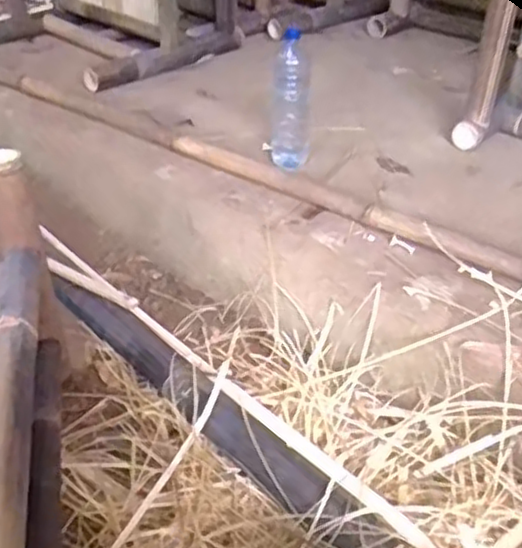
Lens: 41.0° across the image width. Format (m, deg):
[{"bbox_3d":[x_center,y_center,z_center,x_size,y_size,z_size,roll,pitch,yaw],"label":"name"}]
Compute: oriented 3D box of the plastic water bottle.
[{"bbox_3d":[0.069,-0.404,1.618,0.075,0.280,0.086,-8,37,-13],"label":"plastic water bottle"}]

